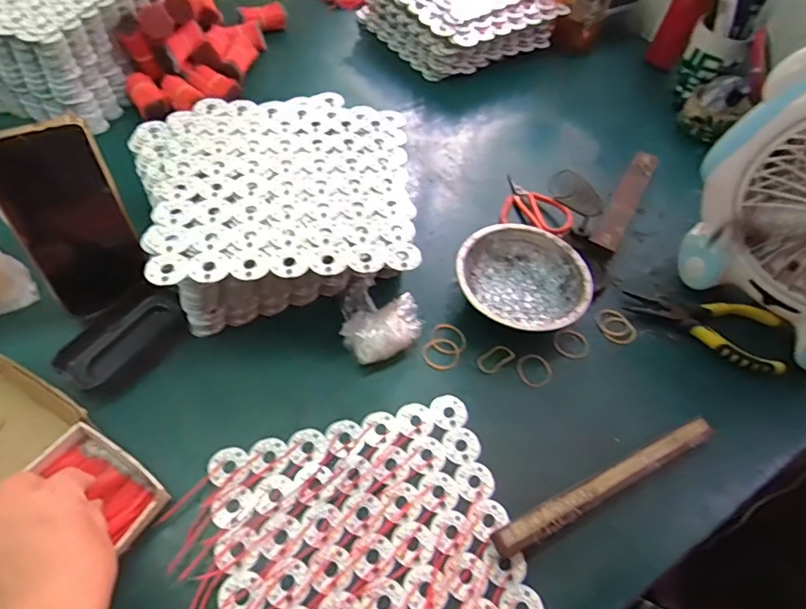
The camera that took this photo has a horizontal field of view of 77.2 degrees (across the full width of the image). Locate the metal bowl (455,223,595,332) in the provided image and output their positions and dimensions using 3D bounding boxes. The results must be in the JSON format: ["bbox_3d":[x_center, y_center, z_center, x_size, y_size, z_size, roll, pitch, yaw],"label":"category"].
[{"bbox_3d":[0.118,-0.021,0.499,0.123,0.040,0.122,4,54,-5],"label":"metal bowl"}]

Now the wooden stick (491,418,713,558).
[{"bbox_3d":[0.163,0.141,0.400,0.204,0.018,0.018,-19,59,-20],"label":"wooden stick"}]

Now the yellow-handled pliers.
[{"bbox_3d":[0.293,0.019,0.493,0.138,0.016,0.062,19,54,7],"label":"yellow-handled pliers"}]

